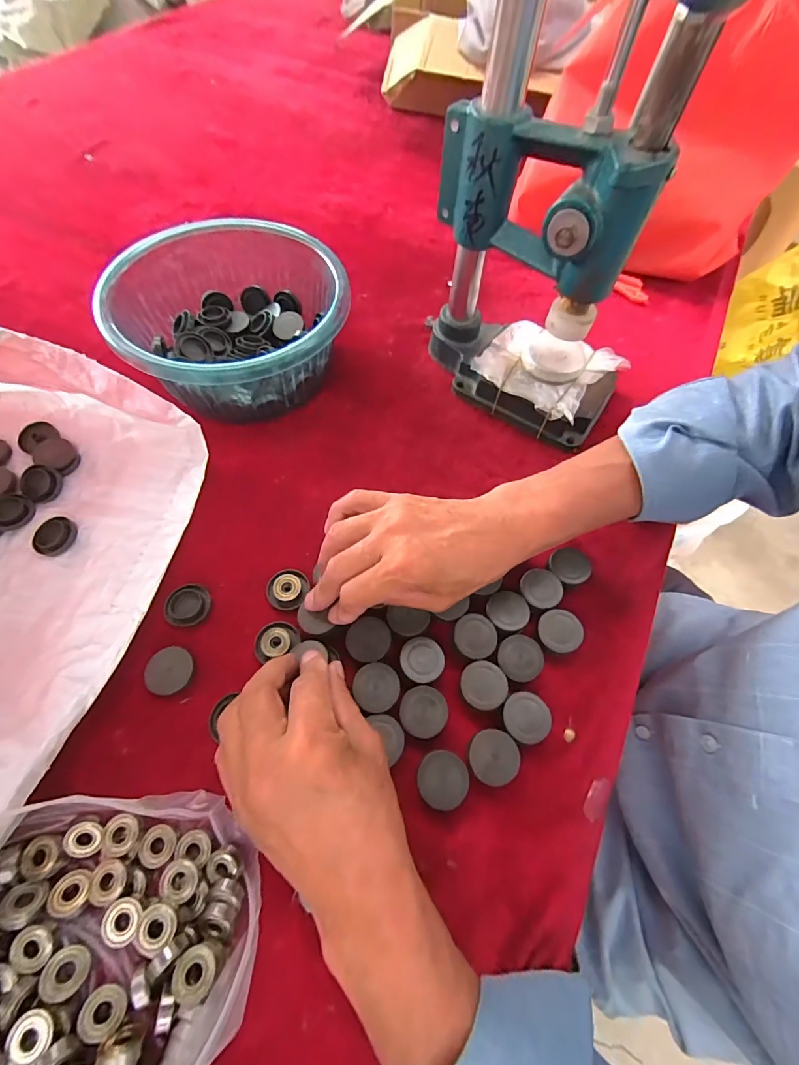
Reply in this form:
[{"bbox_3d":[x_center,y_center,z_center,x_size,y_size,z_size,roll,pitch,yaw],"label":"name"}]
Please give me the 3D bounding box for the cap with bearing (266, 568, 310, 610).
[{"bbox_3d":[-0.088,0.046,0.333,0.032,0.011,0.033,1,64,-2],"label":"cap with bearing"}]

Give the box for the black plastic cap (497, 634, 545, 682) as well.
[{"bbox_3d":[0.089,0.094,0.310,0.031,0.014,0.032,1,64,-2],"label":"black plastic cap"}]

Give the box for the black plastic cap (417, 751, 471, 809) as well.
[{"bbox_3d":[0.028,0.162,0.274,0.031,0.020,0.031,13,64,4],"label":"black plastic cap"}]

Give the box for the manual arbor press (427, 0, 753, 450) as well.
[{"bbox_3d":[0.128,-0.249,0.303,0.201,0.348,0.118,35,67,14],"label":"manual arbor press"}]

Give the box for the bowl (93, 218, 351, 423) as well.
[{"bbox_3d":[-0.154,-0.197,0.406,0.203,0.090,0.204,-3,64,-4],"label":"bowl"}]

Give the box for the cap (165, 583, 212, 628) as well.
[{"bbox_3d":[-0.164,0.056,0.323,0.031,0.004,0.034,14,57,-17],"label":"cap"}]

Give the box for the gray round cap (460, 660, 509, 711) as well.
[{"bbox_3d":[0.060,0.111,0.301,0.032,0.017,0.032,1,64,-2],"label":"gray round cap"}]

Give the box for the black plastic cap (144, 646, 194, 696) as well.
[{"bbox_3d":[-0.165,0.099,0.301,0.029,0.010,0.032,13,64,4],"label":"black plastic cap"}]

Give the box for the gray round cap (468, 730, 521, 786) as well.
[{"bbox_3d":[0.062,0.151,0.280,0.031,0.020,0.032,1,64,-2],"label":"gray round cap"}]

